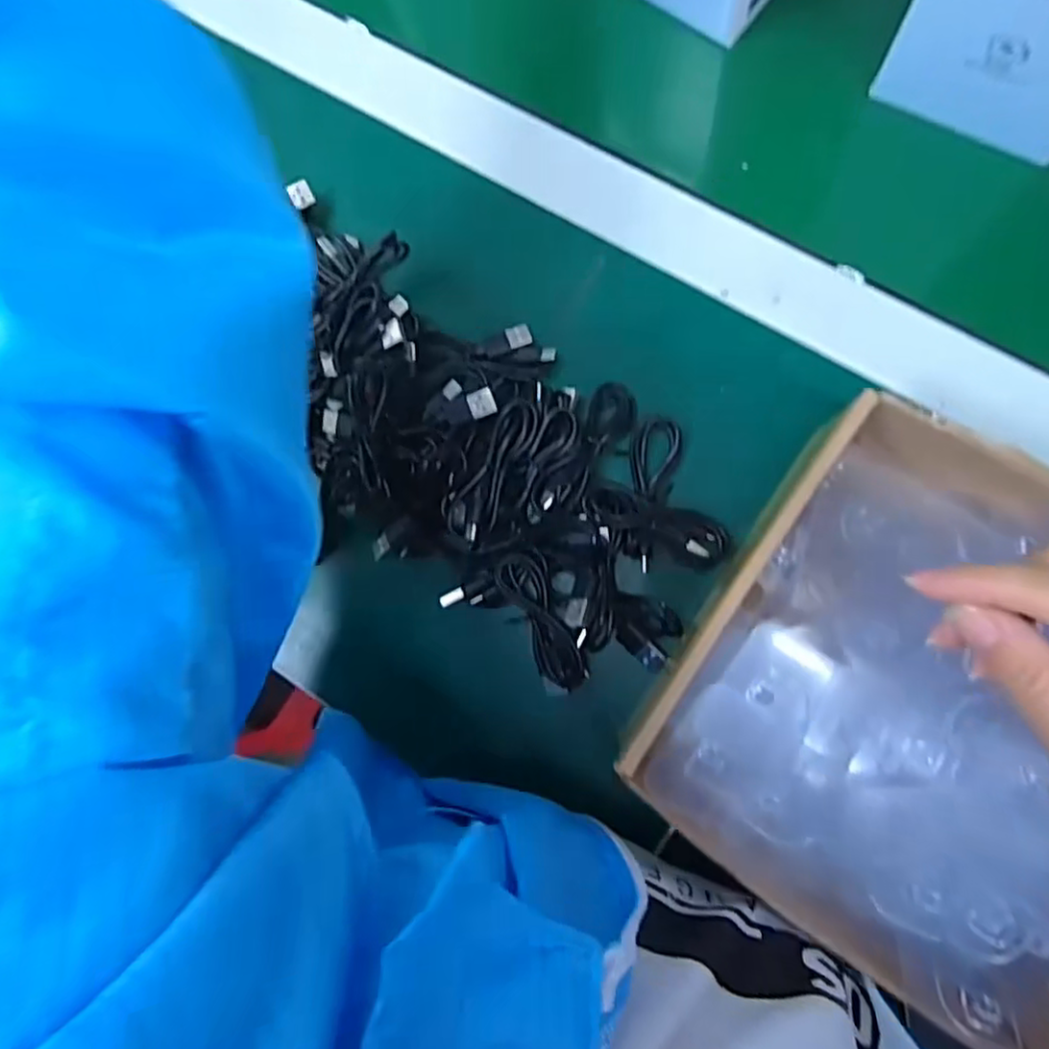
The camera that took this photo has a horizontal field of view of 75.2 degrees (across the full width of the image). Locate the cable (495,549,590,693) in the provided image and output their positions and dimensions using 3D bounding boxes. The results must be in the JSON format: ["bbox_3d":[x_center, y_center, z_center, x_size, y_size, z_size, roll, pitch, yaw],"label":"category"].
[{"bbox_3d":[0.010,0.049,0.346,0.025,0.012,0.074,-24,83,7],"label":"cable"}]

